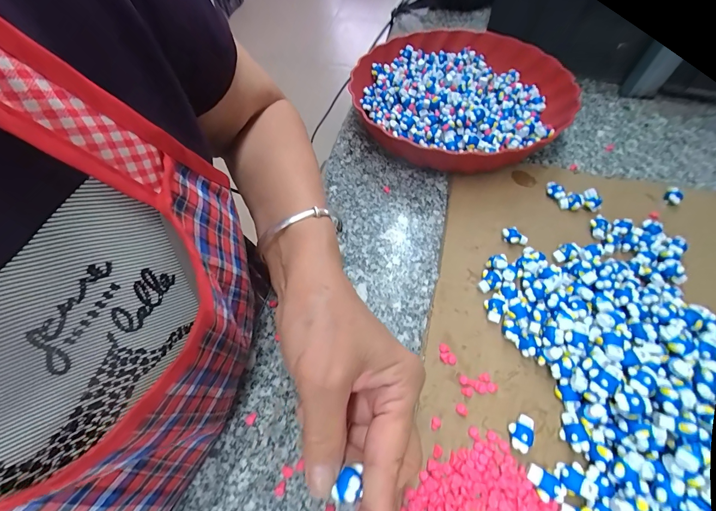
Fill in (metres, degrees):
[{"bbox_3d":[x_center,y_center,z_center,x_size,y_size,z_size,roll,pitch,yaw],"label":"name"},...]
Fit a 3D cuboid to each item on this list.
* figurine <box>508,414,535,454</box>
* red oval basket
[{"bbox_3d":[0.108,0.117,0.210,0.015,0.012,0.023,32,65,21],"label":"figurine"},{"bbox_3d":[0.120,-0.192,0.384,0.251,0.049,0.254,-17,58,-7],"label":"red oval basket"}]

